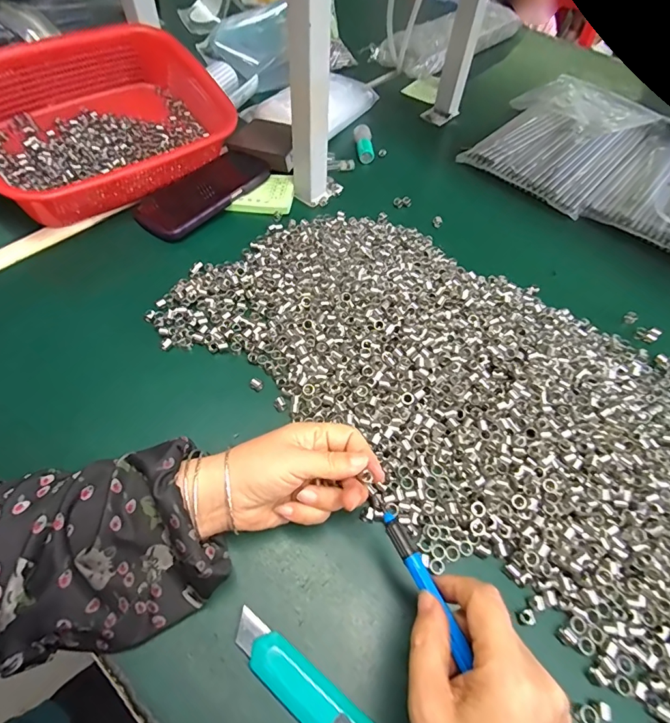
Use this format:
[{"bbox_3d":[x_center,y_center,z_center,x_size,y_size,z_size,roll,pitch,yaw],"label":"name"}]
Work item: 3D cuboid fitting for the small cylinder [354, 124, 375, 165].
[{"bbox_3d":[0.042,-0.310,0.608,0.026,0.025,0.061,1,55,-4],"label":"small cylinder"}]

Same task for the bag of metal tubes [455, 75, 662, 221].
[{"bbox_3d":[0.344,-0.345,0.650,0.197,0.043,0.317,36,60,19],"label":"bag of metal tubes"}]

